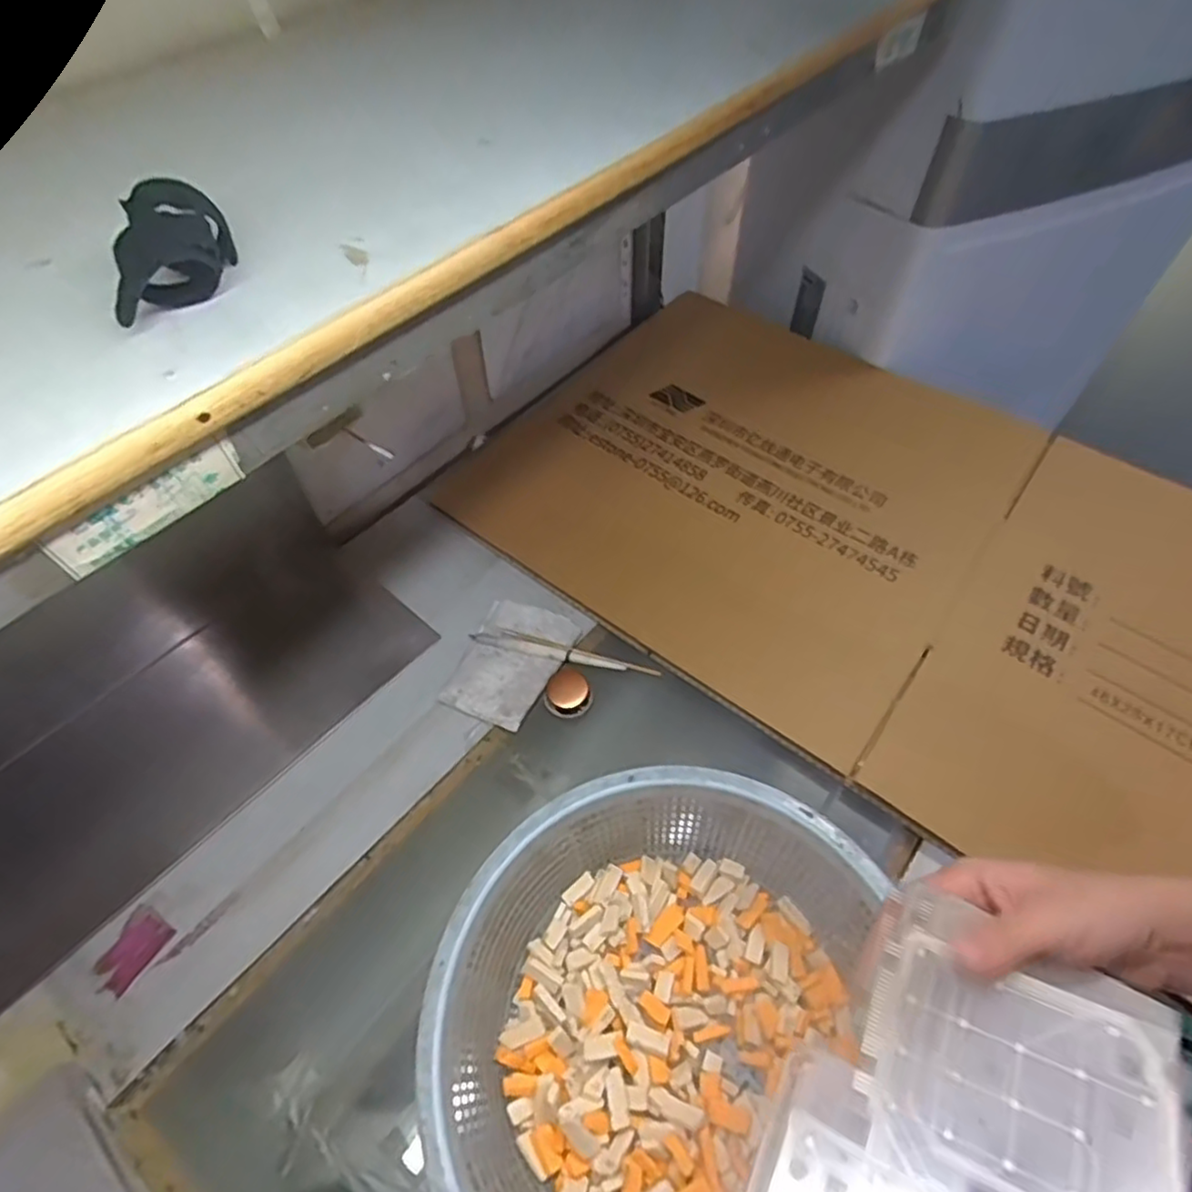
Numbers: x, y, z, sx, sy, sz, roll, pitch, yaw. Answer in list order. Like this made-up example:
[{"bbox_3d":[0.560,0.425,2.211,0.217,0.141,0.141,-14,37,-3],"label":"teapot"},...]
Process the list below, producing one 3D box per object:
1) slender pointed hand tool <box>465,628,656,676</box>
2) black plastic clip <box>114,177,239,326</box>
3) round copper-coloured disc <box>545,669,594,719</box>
[{"bbox_3d":[-0.028,0.047,0.548,0.160,0.006,0.017,13,56,12],"label":"slender pointed hand tool"},{"bbox_3d":[-0.143,-0.117,0.218,0.038,0.026,0.045,-22,56,-13],"label":"black plastic clip"},{"bbox_3d":[-0.022,0.078,0.523,0.036,0.018,0.035,-1,54,2],"label":"round copper-coloured disc"}]

